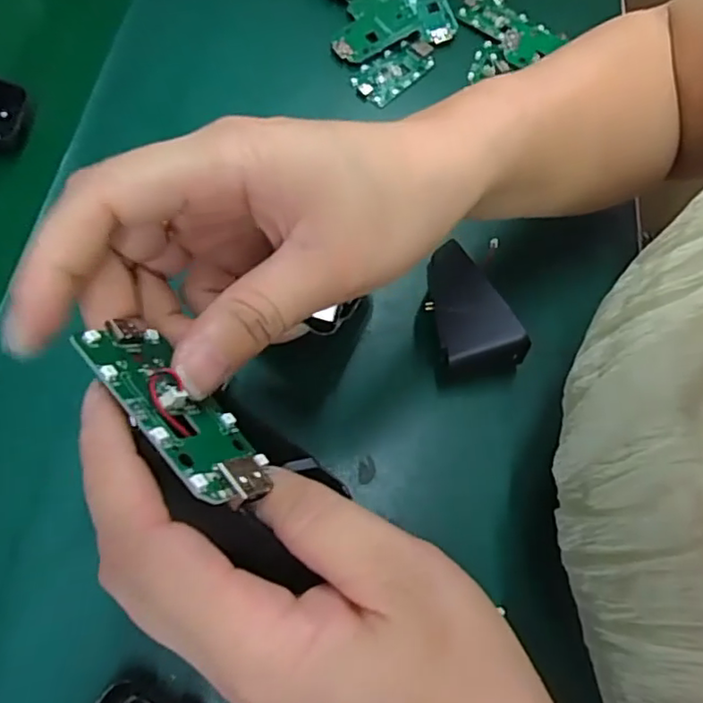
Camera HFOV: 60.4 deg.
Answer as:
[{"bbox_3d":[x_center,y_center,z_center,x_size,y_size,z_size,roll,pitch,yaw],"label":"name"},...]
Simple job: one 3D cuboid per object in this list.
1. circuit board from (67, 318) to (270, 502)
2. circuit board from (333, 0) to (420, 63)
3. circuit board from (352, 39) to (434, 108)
[{"bbox_3d":[-0.045,0.014,0.161,0.062,0.029,0.007,46,111,16],"label":"circuit board"},{"bbox_3d":[0.012,-0.224,0.411,0.063,0.007,0.047,-31,72,-18],"label":"circuit board"},{"bbox_3d":[0.031,-0.188,0.403,0.062,0.005,0.030,-39,75,-20],"label":"circuit board"}]

